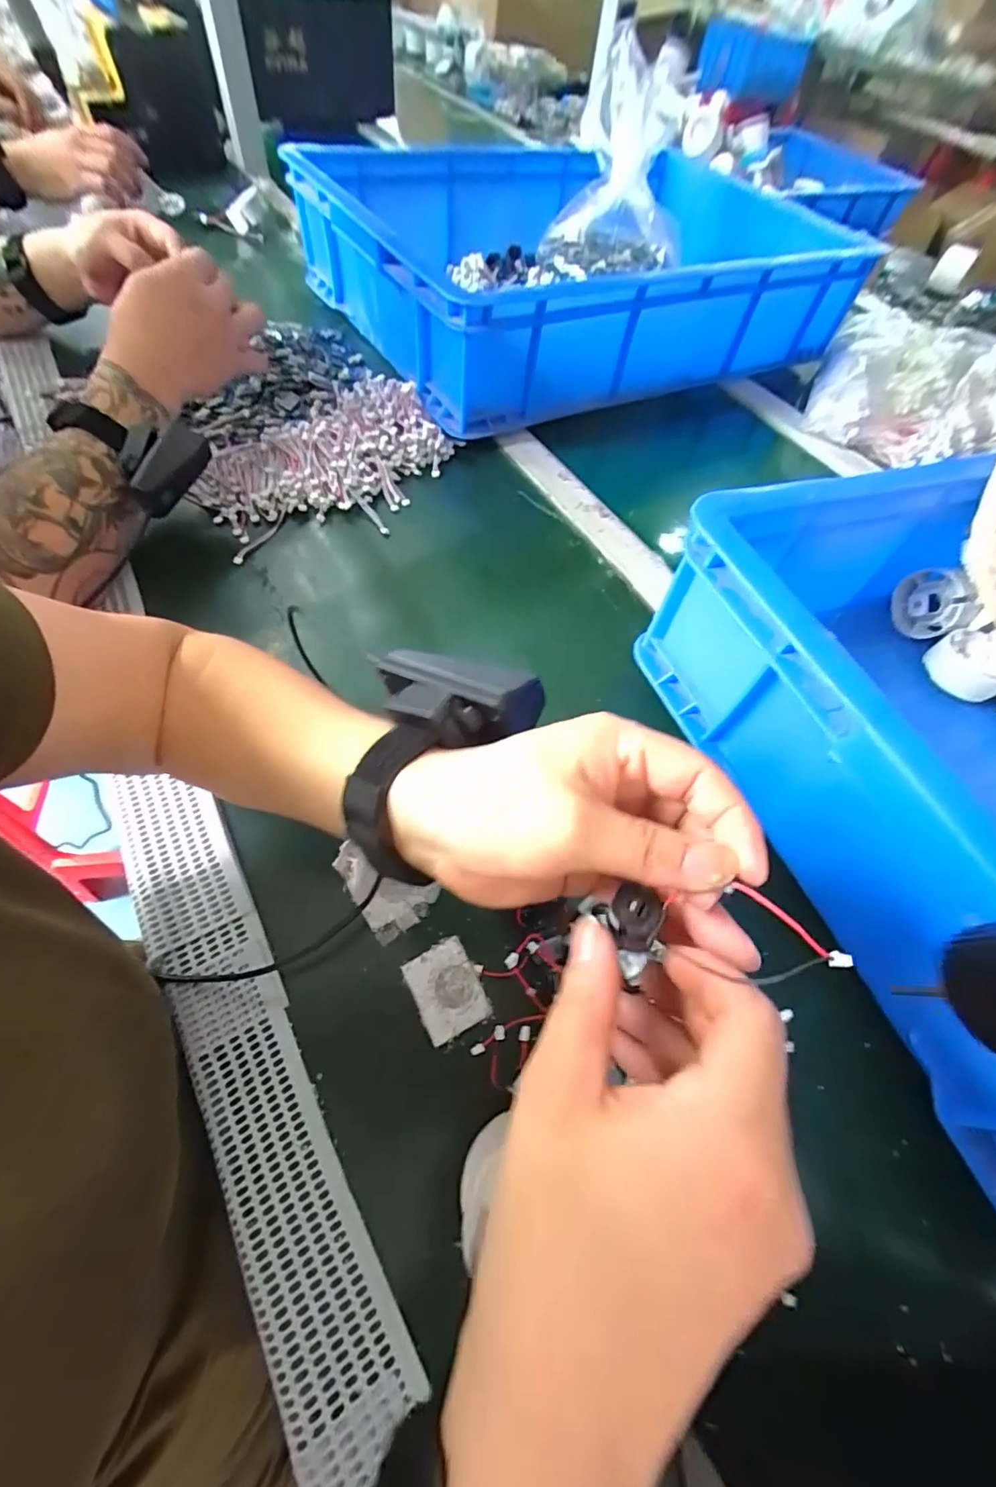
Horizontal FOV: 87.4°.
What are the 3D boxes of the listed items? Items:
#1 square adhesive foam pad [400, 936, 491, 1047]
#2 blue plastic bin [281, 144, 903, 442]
[{"bbox_3d":[-0.029,0.139,0.294,0.036,0.004,0.047,-26,64,-14],"label":"square adhesive foam pad"},{"bbox_3d":[0.090,-0.593,0.628,0.537,0.137,0.445,-27,64,-14],"label":"blue plastic bin"}]

